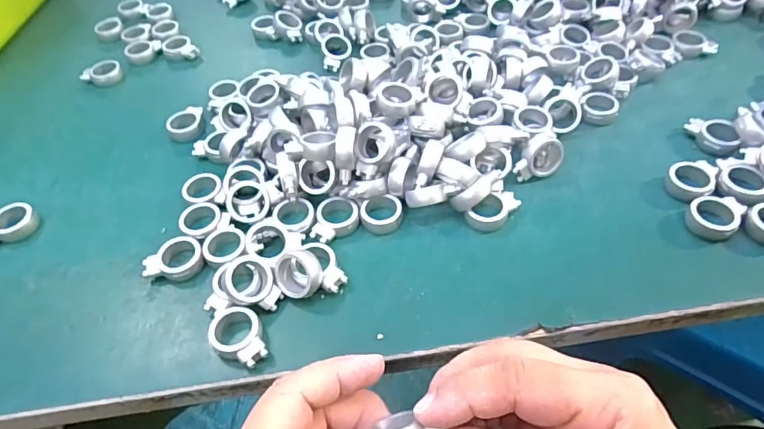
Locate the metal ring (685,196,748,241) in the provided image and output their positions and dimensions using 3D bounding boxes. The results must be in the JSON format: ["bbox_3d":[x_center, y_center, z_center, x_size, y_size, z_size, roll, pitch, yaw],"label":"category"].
[{"bbox_3d":[0.192,0.000,0.280,0.032,0.009,0.026,-36,56,-21],"label":"metal ring"}]

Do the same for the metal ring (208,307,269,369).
[{"bbox_3d":[-0.075,0.063,0.252,0.025,0.010,0.036,-36,56,-22],"label":"metal ring"}]

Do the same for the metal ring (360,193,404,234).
[{"bbox_3d":[0.000,-0.001,0.298,0.024,0.011,0.023,-3,51,3],"label":"metal ring"}]

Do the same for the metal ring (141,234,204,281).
[{"bbox_3d":[-0.122,0.028,0.284,0.033,0.011,0.025,-31,55,-18],"label":"metal ring"}]

